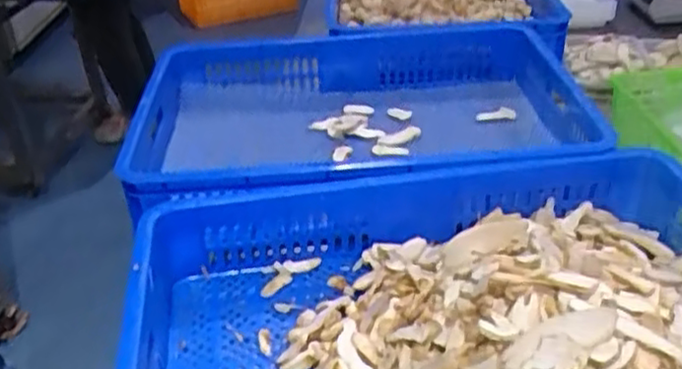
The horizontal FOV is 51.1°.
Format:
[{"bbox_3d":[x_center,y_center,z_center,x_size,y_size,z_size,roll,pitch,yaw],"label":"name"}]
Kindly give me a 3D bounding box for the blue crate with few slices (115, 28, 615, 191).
[{"bbox_3d":[0.029,-0.096,0.970,0.573,0.130,0.448,-1,33,6],"label":"blue crate with few slices"}]

